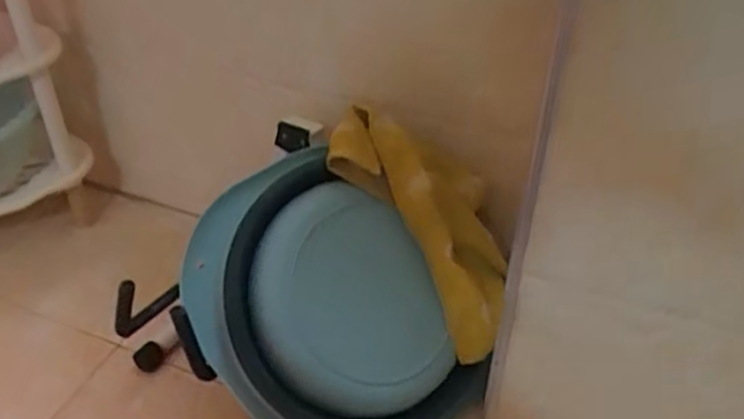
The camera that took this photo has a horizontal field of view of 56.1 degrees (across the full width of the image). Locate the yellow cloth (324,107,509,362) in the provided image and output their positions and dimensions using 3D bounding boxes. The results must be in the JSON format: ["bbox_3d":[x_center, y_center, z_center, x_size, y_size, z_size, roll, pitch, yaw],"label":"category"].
[{"bbox_3d":[0.077,0.015,0.837,0.084,0.323,0.121,-25,12,48],"label":"yellow cloth"}]

